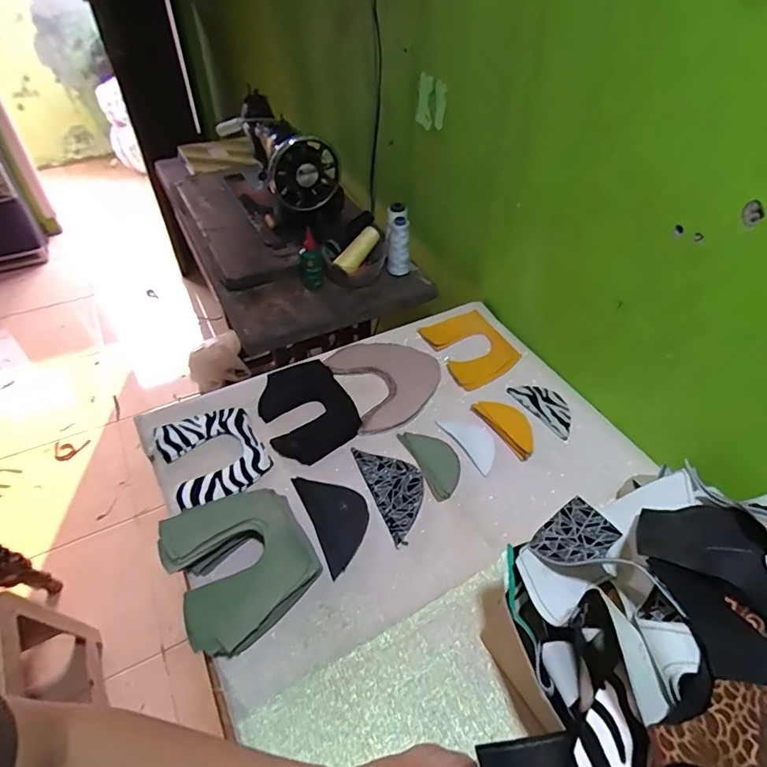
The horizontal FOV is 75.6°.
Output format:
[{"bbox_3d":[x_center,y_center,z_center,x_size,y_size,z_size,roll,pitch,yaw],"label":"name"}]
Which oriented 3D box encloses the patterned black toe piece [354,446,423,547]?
[{"bbox_3d":[0.019,0.137,0.654,0.072,0.004,0.146,-16,47,-15],"label":"patterned black toe piece"}]

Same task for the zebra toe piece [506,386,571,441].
[{"bbox_3d":[0.249,0.034,0.752,0.056,0.006,0.112,-31,55,-18],"label":"zebra toe piece"}]

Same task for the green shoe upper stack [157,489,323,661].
[{"bbox_3d":[-0.164,0.198,0.566,0.147,0.047,0.169,-26,50,-23],"label":"green shoe upper stack"}]

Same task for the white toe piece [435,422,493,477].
[{"bbox_3d":[0.129,0.082,0.708,0.052,0.004,0.100,-25,50,-22],"label":"white toe piece"}]

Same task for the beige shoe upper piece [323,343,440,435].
[{"bbox_3d":[0.013,-0.008,0.787,0.167,0.009,0.176,-16,51,-19],"label":"beige shoe upper piece"}]

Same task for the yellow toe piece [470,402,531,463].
[{"bbox_3d":[0.183,0.060,0.720,0.048,0.019,0.107,-26,50,-23],"label":"yellow toe piece"}]

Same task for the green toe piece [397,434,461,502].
[{"bbox_3d":[0.072,0.105,0.683,0.058,0.004,0.117,-19,48,-17],"label":"green toe piece"}]

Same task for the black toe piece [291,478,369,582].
[{"bbox_3d":[-0.057,0.166,0.628,0.071,0.007,0.143,-22,45,-14],"label":"black toe piece"}]

